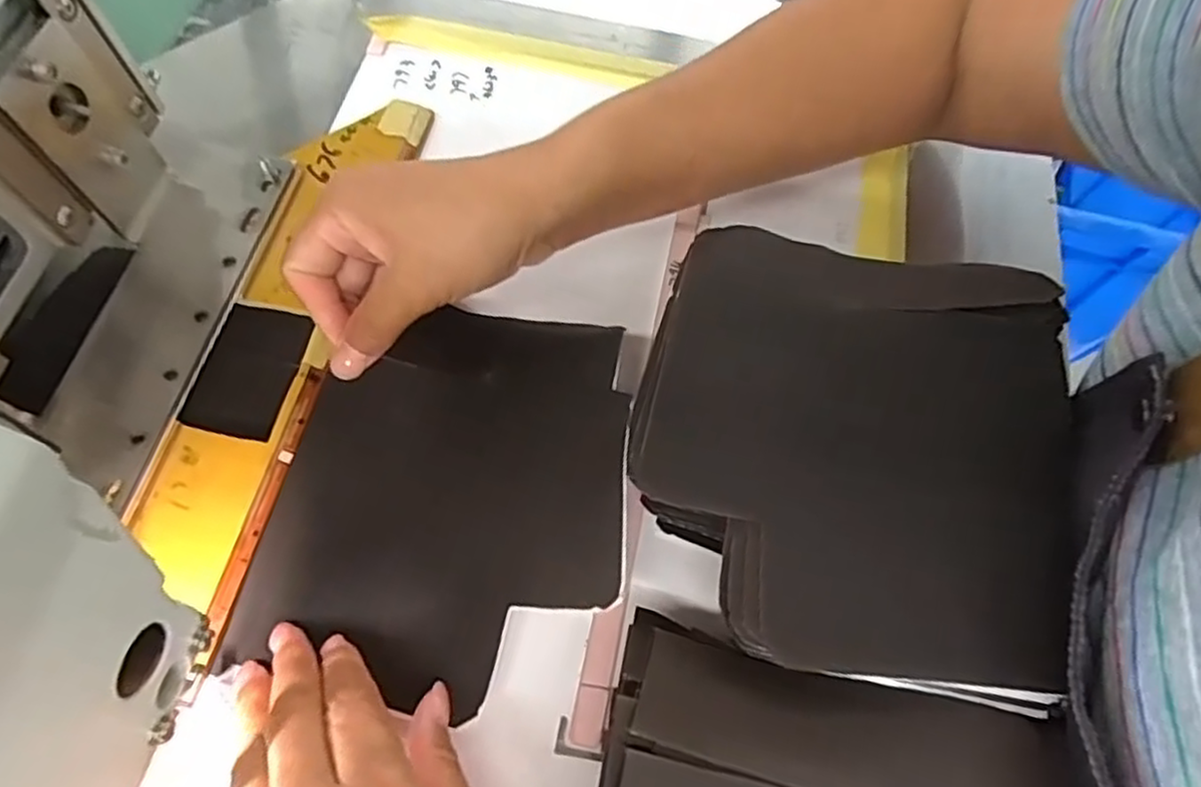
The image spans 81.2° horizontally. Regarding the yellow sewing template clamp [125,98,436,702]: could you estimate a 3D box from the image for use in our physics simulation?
[{"bbox_3d":[-0.148,-0.029,0.327,0.050,0.013,0.286,11,66,4],"label":"yellow sewing template clamp"}]

